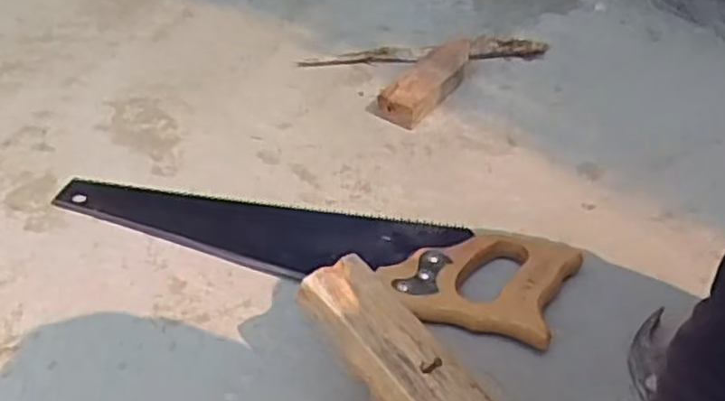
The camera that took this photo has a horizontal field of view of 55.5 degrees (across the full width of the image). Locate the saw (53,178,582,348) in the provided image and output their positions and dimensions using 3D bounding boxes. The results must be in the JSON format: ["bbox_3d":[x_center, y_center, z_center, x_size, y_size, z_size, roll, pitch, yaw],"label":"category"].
[{"bbox_3d":[-0.067,0.029,0.694,0.528,0.036,0.135,12,42,13],"label":"saw"}]

